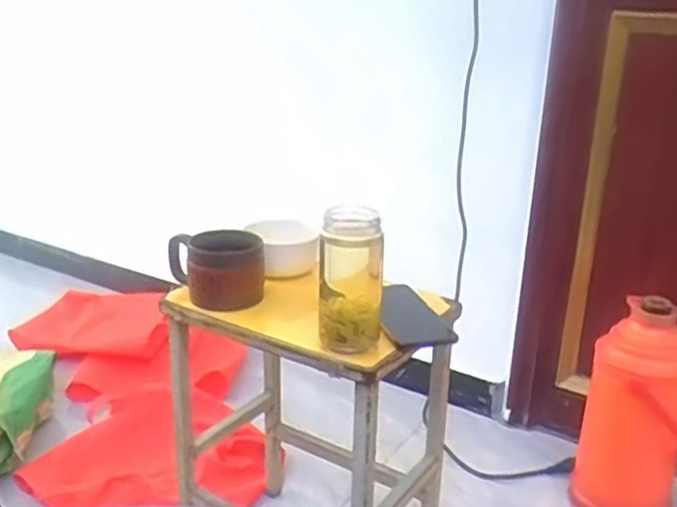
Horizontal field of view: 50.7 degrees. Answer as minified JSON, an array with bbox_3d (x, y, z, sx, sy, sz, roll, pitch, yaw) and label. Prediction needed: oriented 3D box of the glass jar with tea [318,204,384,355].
[{"bbox_3d":[0.013,0.030,0.759,0.068,0.146,0.054,2,20,2],"label":"glass jar with tea"}]

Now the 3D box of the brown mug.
[{"bbox_3d":[-0.155,0.009,0.903,0.090,0.093,0.103,-11,24,-31],"label":"brown mug"}]

